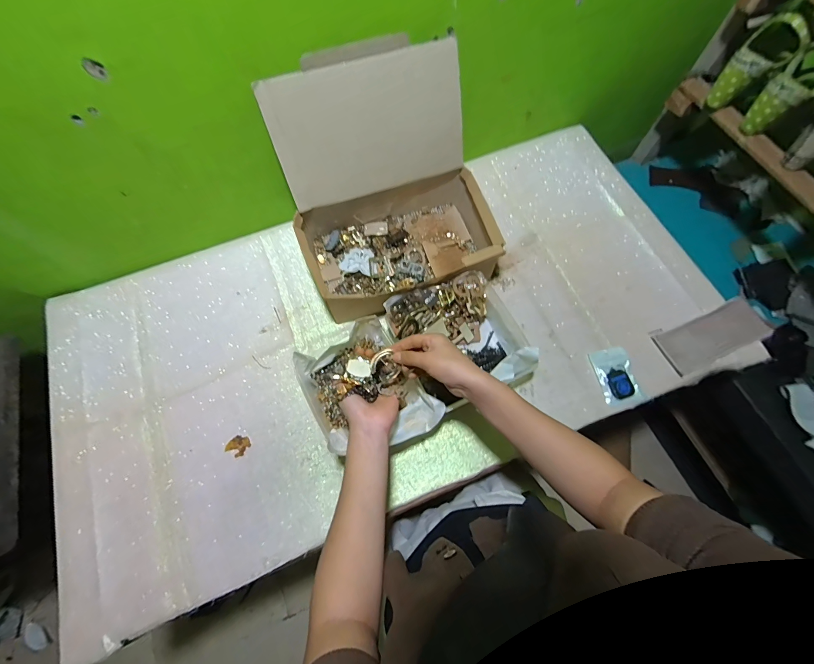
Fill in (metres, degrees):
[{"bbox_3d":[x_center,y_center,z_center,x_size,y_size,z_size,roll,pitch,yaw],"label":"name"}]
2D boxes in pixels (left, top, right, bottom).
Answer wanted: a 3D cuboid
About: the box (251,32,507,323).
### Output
[{"bbox_3d":[-0.026,-0.228,0.595,0.328,0.283,0.299,-21,71,-6],"label":"box"}]

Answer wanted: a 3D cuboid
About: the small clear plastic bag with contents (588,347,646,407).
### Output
[{"bbox_3d":[0.371,0.078,0.619,0.065,0.011,0.102,-10,70,-2],"label":"small clear plastic bag with contents"}]

